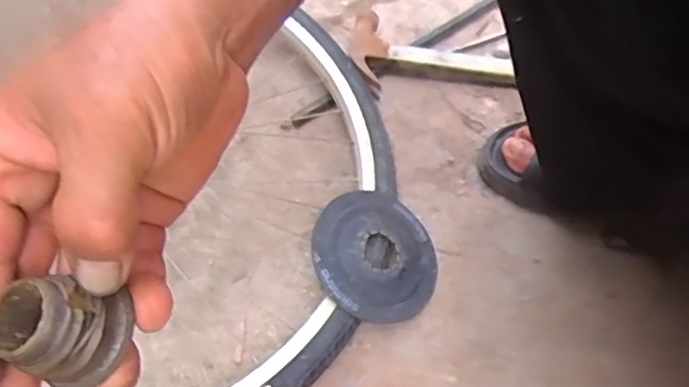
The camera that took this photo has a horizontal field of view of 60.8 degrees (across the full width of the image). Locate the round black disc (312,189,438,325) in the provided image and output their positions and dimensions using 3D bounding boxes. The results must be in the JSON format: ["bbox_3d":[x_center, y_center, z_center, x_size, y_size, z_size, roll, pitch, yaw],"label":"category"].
[{"bbox_3d":[0.032,0.058,0.565,0.125,0.009,0.128,10,63,-21],"label":"round black disc"}]

